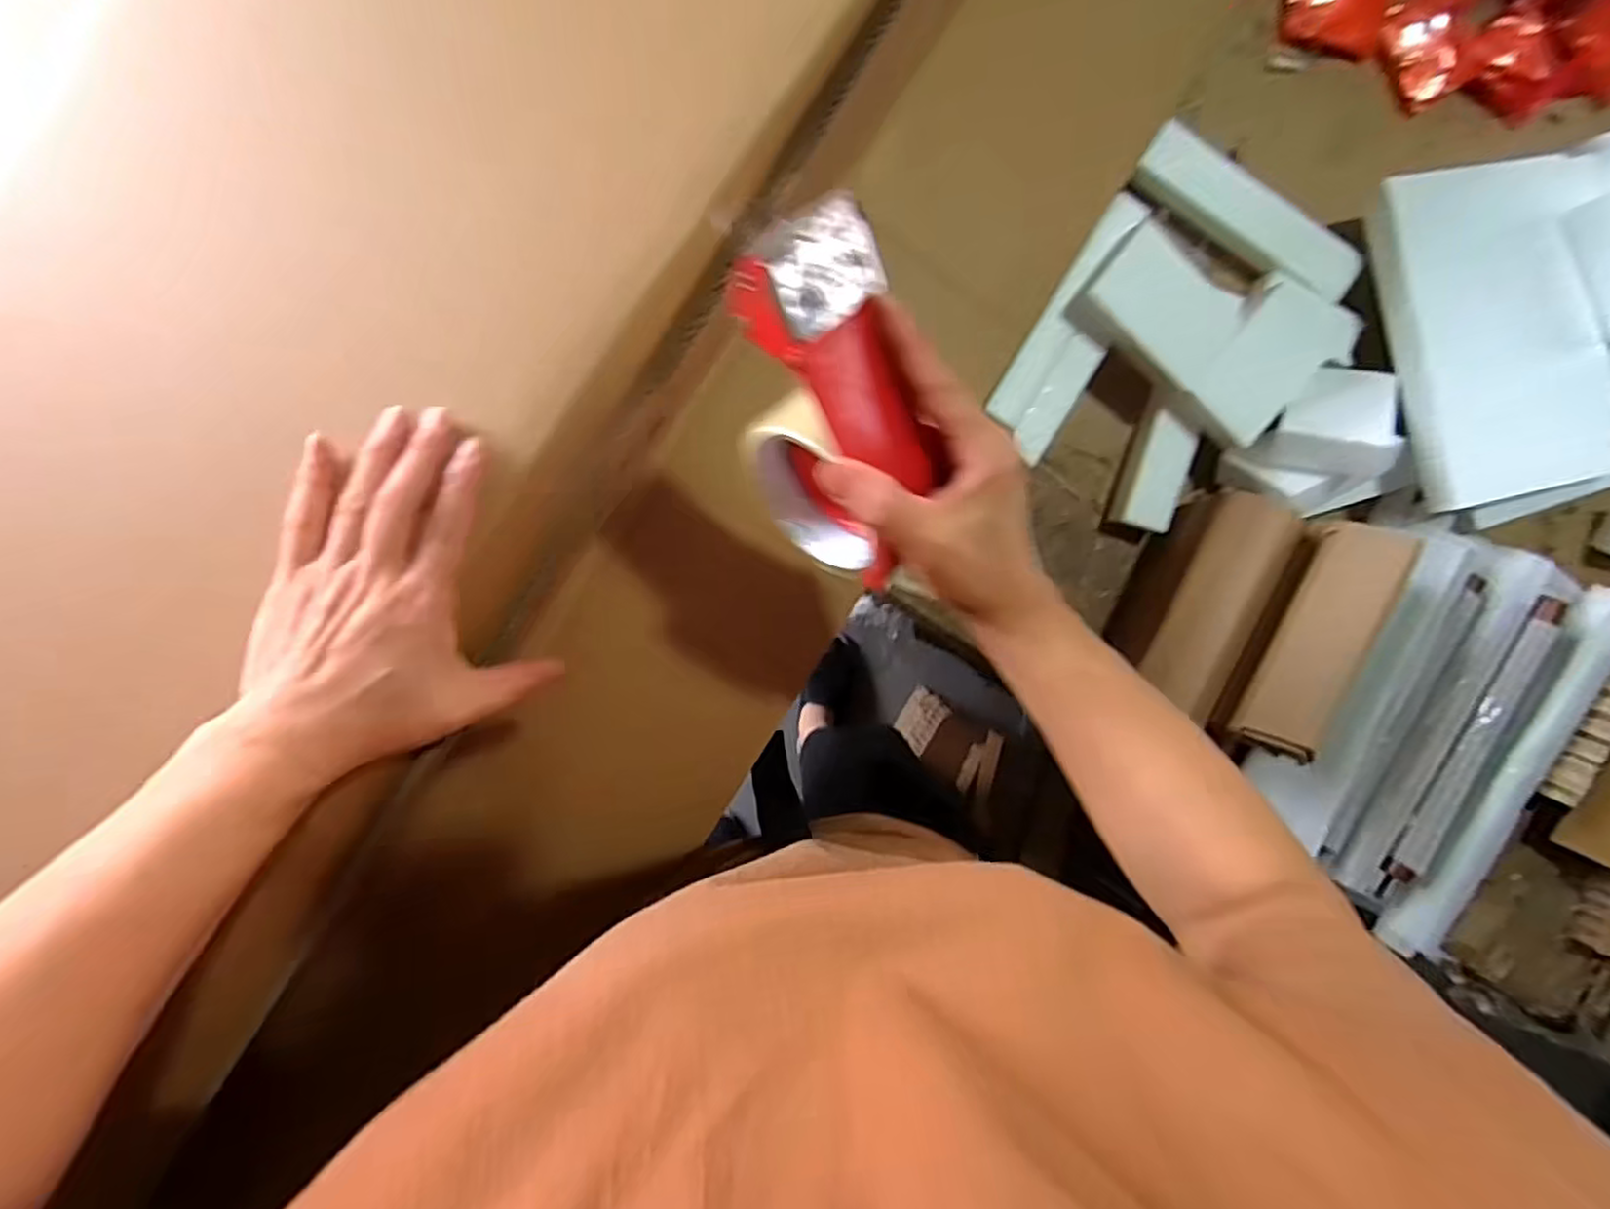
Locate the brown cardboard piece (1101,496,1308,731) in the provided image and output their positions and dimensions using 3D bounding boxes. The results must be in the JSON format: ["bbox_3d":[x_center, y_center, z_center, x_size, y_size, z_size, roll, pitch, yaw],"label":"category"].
[{"bbox_3d":[0.314,0.004,0.584,0.072,0.091,0.173,26,92,-6],"label":"brown cardboard piece"}]

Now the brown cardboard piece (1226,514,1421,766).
[{"bbox_3d":[0.383,0.026,0.552,0.052,0.058,0.175,22,93,-6],"label":"brown cardboard piece"}]

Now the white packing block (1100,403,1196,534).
[{"bbox_3d":[0.289,-0.112,0.608,0.042,0.040,0.102,17,93,-6],"label":"white packing block"}]

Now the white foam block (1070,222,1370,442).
[{"bbox_3d":[0.319,-0.218,0.568,0.193,0.030,0.132,36,91,-6],"label":"white foam block"}]

